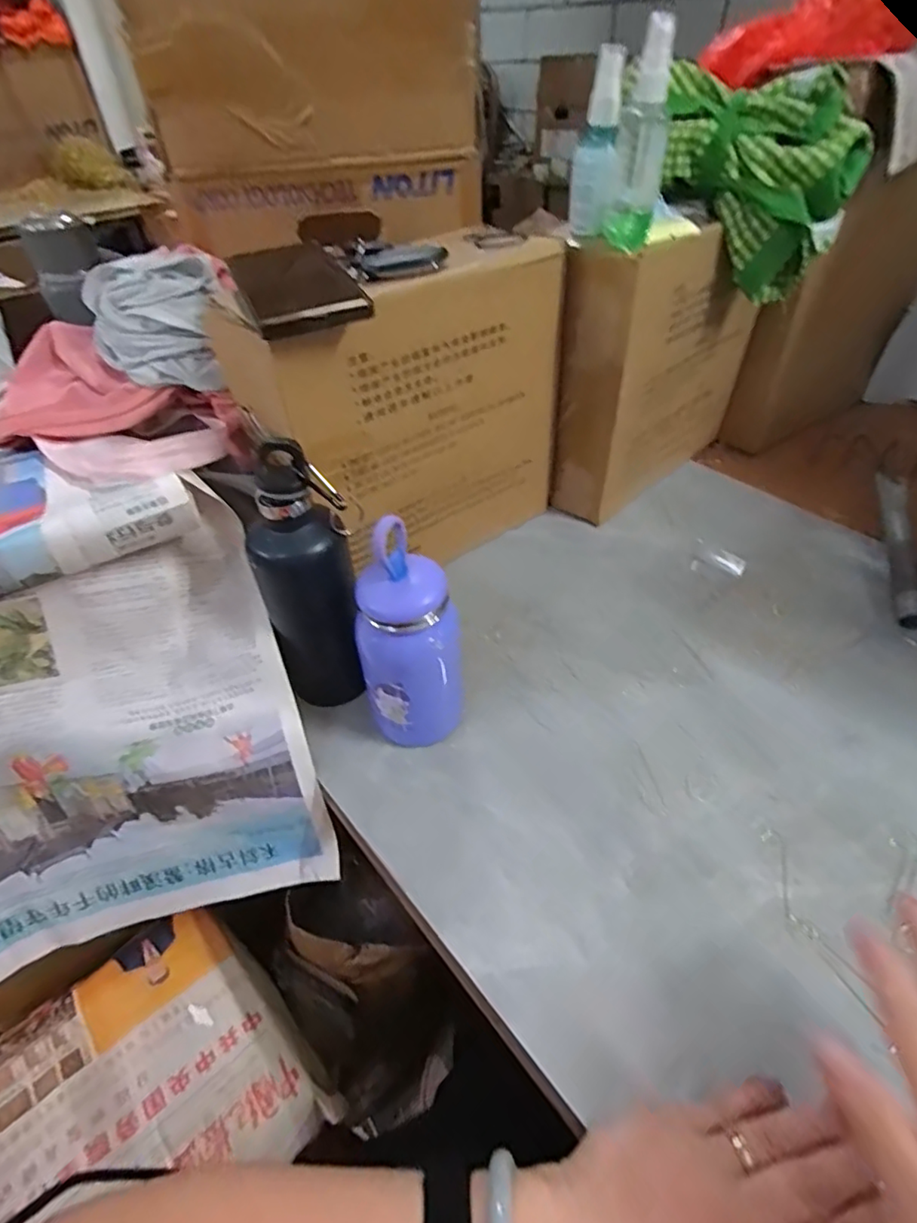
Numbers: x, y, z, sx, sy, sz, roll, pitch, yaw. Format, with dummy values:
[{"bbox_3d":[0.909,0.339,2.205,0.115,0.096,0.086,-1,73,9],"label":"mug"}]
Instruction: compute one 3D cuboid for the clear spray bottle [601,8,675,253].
[{"bbox_3d":[0.143,-0.367,0.458,0.034,0.138,0.032,-2,45,0],"label":"clear spray bottle"}]

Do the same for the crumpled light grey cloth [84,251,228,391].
[{"bbox_3d":[-0.254,-0.247,0.501,0.110,0.083,0.086,-20,47,-17],"label":"crumpled light grey cloth"}]

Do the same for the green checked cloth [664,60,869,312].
[{"bbox_3d":[0.262,-0.383,0.533,0.171,0.151,0.078,9,46,11],"label":"green checked cloth"}]

